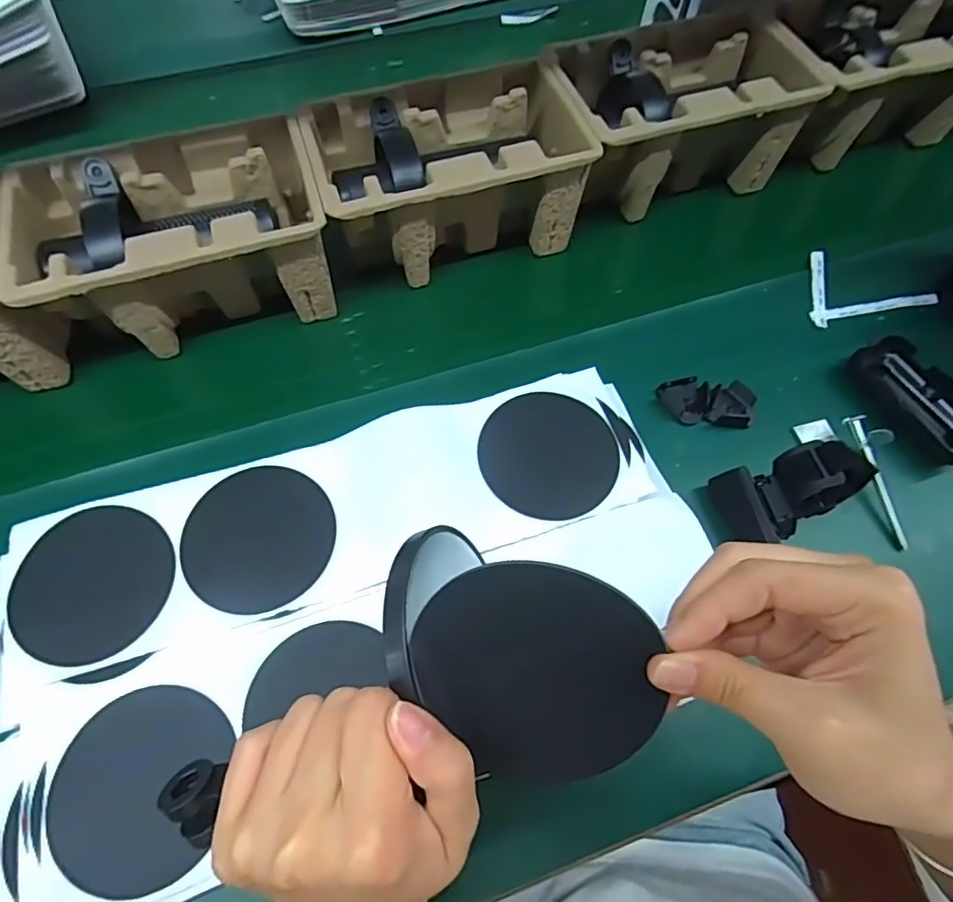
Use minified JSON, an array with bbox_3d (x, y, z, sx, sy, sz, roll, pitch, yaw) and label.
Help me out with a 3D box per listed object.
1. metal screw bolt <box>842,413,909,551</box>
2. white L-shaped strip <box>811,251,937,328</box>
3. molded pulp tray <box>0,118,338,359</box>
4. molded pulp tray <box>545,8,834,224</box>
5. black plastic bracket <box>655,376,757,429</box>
[{"bbox_3d":[0.295,0.022,0.412,0.009,0.015,0.100,-12,78,-7],"label":"metal screw bolt"},{"bbox_3d":[0.350,-0.157,0.517,0.116,0.011,0.081,-13,64,-7],"label":"white L-shaped strip"},{"bbox_3d":[-0.237,-0.169,0.462,0.220,0.098,0.138,-16,65,-9],"label":"molded pulp tray"},{"bbox_3d":[0.188,-0.321,0.545,0.235,0.098,0.141,-18,65,-10],"label":"molded pulp tray"},{"bbox_3d":[0.184,-0.040,0.453,0.072,0.018,0.042,4,63,1],"label":"black plastic bracket"}]

